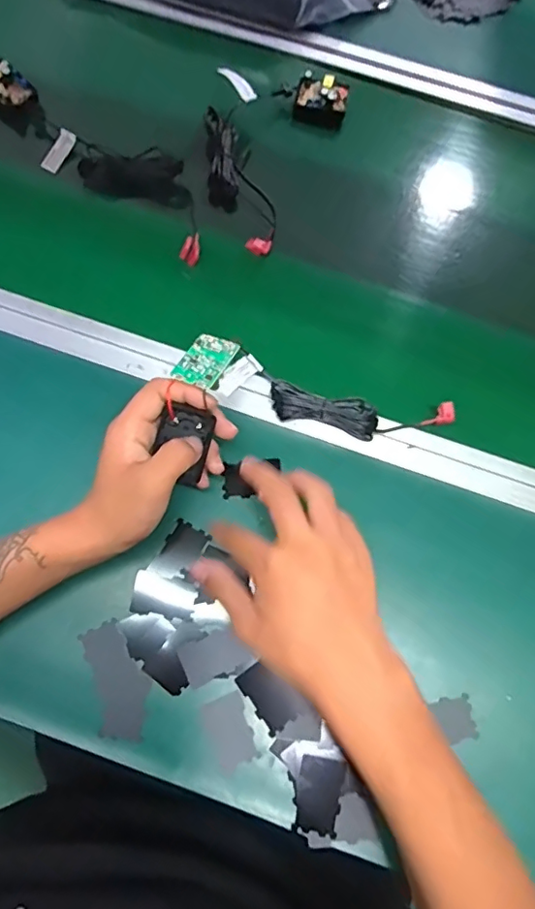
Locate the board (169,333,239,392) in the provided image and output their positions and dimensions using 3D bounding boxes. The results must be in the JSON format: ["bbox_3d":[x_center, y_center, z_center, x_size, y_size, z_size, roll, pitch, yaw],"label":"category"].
[{"bbox_3d":[-0.046,-0.072,0.415,0.034,0.004,0.052,24,56,13],"label":"board"}]

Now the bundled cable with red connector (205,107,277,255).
[{"bbox_3d":[-0.032,-0.288,0.576,0.058,0.033,0.172,-28,75,-10],"label":"bundled cable with red connector"}]

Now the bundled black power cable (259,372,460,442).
[{"bbox_3d":[0.082,-0.038,0.497,0.171,0.017,0.042,11,72,2],"label":"bundled black power cable"}]

